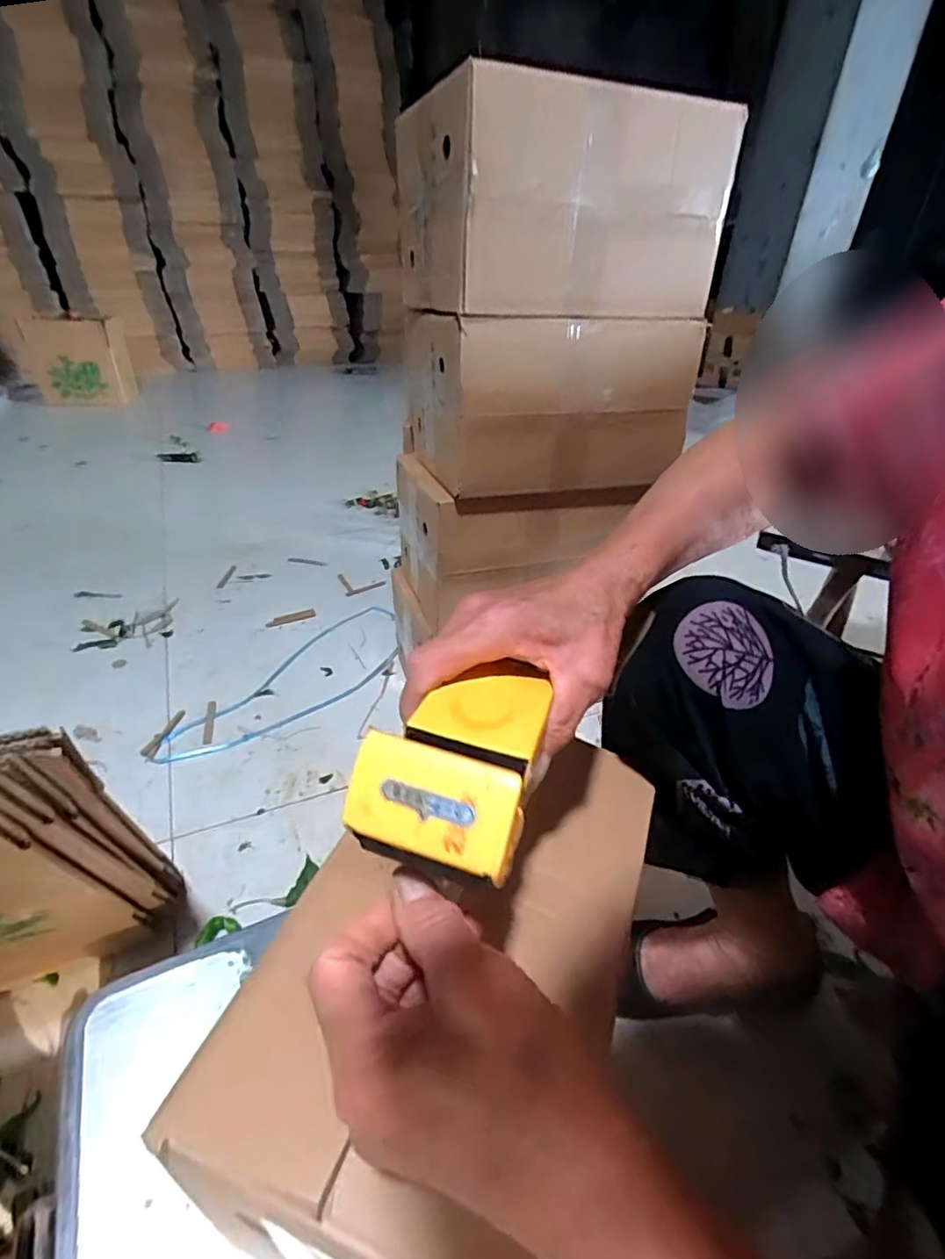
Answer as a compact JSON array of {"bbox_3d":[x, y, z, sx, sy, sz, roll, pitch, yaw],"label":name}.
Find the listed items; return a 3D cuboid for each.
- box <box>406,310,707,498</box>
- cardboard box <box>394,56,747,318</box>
[{"bbox_3d":[0.095,-0.301,0.757,0.316,0.186,0.192,-11,35,-20],"label":"box"},{"bbox_3d":[0.092,-0.488,0.689,0.308,0.191,0.266,-11,35,-20],"label":"cardboard box"}]

